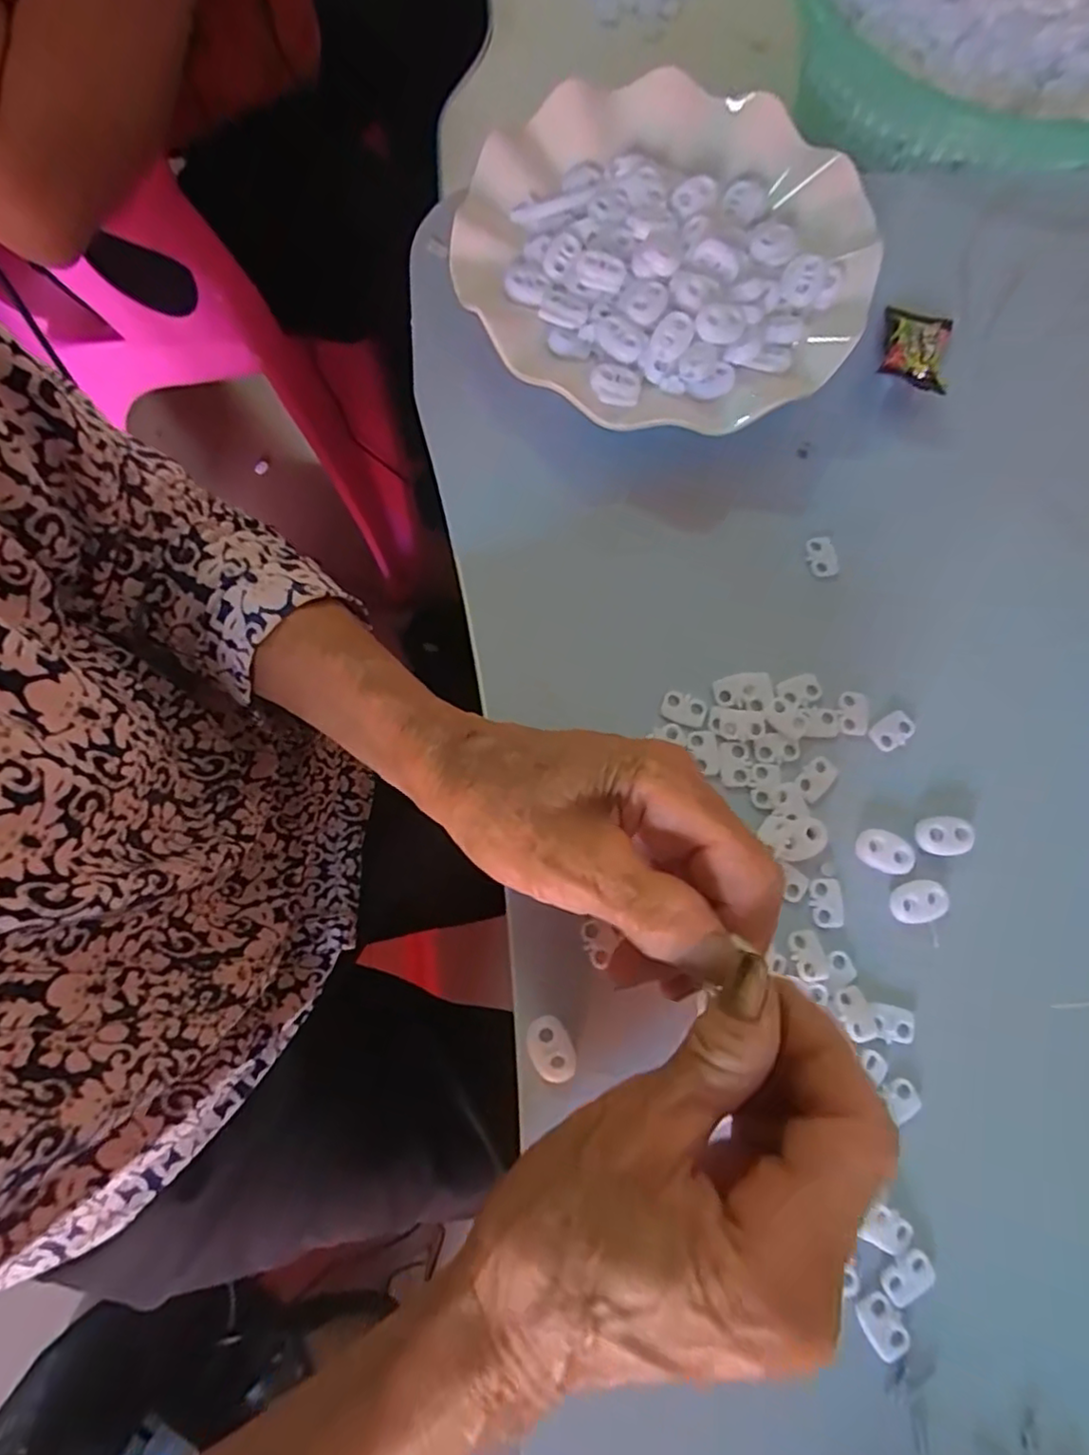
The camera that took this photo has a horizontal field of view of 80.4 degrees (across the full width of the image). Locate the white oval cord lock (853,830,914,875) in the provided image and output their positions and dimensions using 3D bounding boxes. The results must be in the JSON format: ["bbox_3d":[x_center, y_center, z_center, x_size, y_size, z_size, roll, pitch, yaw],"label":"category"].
[{"bbox_3d":[0.133,0.048,0.250,0.022,0.004,0.014,29,80,14],"label":"white oval cord lock"}]

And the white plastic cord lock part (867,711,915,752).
[{"bbox_3d":[0.143,0.001,0.264,0.019,0.004,0.013,-34,73,-3],"label":"white plastic cord lock part"}]

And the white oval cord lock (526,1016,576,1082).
[{"bbox_3d":[0.003,0.116,0.233,0.015,0.006,0.023,-29,73,-1],"label":"white oval cord lock"}]

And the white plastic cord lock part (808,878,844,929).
[{"bbox_3d":[0.109,0.068,0.249,0.012,0.004,0.018,-3,74,6],"label":"white plastic cord lock part"}]

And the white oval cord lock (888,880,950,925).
[{"bbox_3d":[0.144,0.067,0.247,0.021,0.005,0.015,-10,74,4],"label":"white oval cord lock"}]

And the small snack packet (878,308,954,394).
[{"bbox_3d":[0.170,-0.173,0.293,0.028,0.008,0.049,18,68,3],"label":"small snack packet"}]

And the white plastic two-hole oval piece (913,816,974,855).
[{"bbox_3d":[0.157,0.042,0.251,0.022,0.004,0.015,-3,74,6],"label":"white plastic two-hole oval piece"}]

